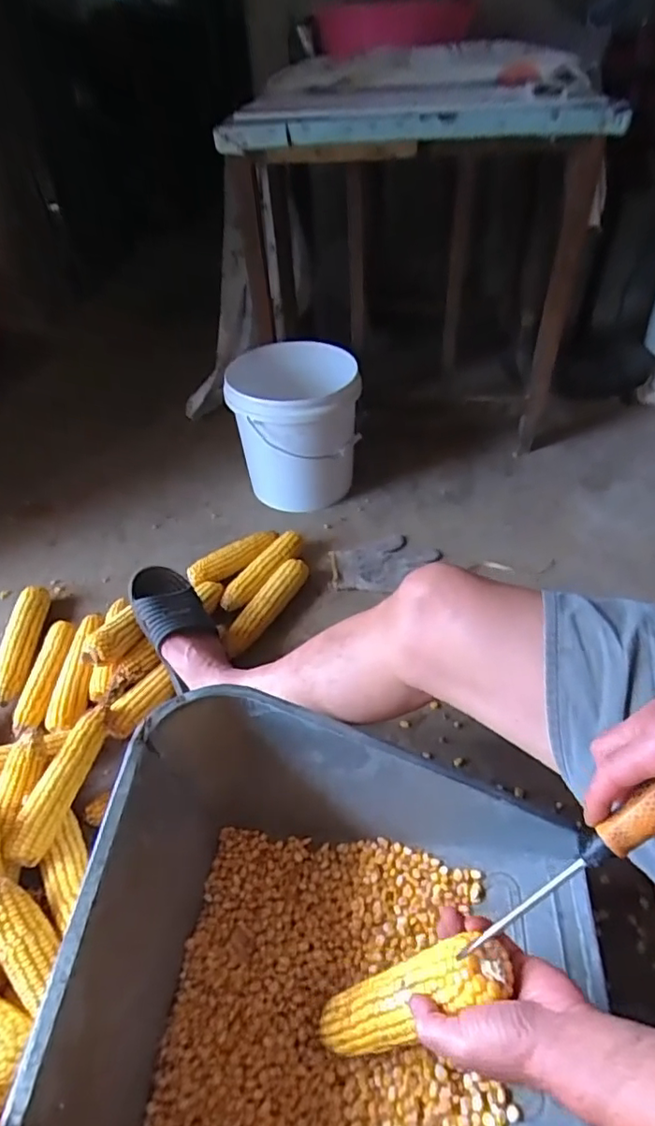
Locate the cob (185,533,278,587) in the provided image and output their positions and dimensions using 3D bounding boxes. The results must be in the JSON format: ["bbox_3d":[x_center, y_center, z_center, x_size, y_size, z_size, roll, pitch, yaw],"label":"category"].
[{"bbox_3d":[-0.178,-0.012,1.082,0.187,0.039,0.048,-29,49,-22],"label":"cob"}]

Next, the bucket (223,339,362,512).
[{"bbox_3d":[-0.062,-0.290,1.215,0.266,0.262,0.280,-6,44,1],"label":"bucket"}]

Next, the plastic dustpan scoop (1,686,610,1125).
[{"bbox_3d":[0.022,0.365,0.528,0.438,0.234,0.419,1,45,6],"label":"plastic dustpan scoop"}]

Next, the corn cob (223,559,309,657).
[{"bbox_3d":[-0.110,0.079,1.007,0.056,0.063,0.233,21,50,26],"label":"corn cob"}]

